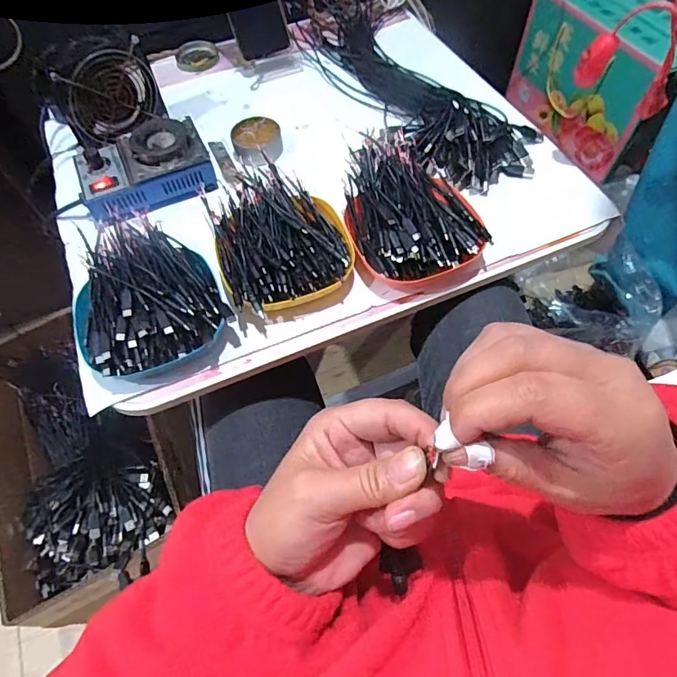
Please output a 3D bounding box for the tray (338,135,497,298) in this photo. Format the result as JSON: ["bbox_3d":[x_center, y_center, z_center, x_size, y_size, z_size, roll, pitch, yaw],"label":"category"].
[{"bbox_3d":[0.077,-0.139,0.518,0.136,0.063,0.182,-10,61,-3],"label":"tray"}]

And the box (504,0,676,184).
[{"bbox_3d":[0.514,-0.524,0.933,0.151,0.230,0.328,-26,63,-12],"label":"box"}]

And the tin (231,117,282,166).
[{"bbox_3d":[-0.106,-0.259,0.622,0.062,0.025,0.070,-10,61,-3],"label":"tin"}]

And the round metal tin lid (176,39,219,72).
[{"bbox_3d":[-0.224,-0.450,0.753,0.064,0.010,0.078,-16,61,-6],"label":"round metal tin lid"}]

